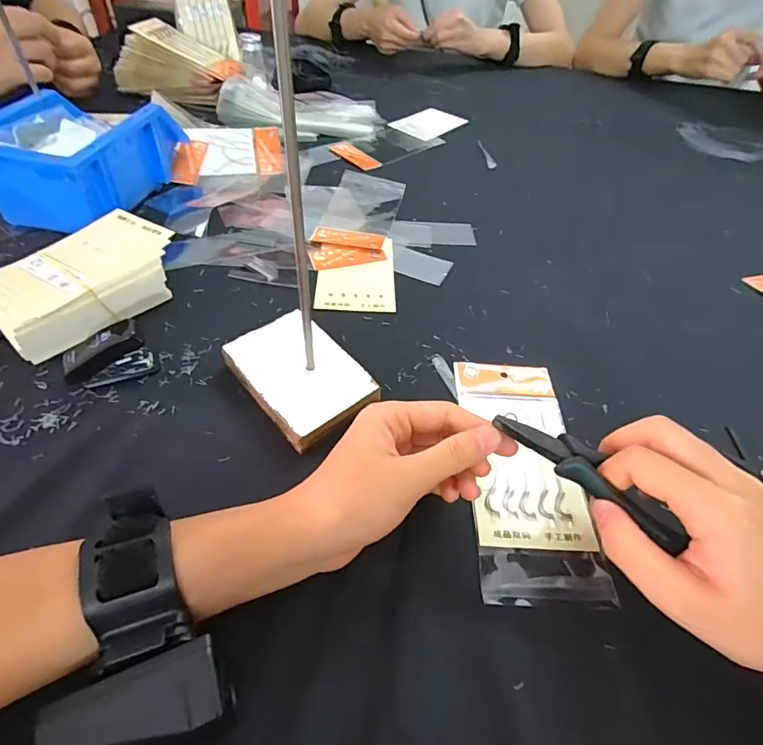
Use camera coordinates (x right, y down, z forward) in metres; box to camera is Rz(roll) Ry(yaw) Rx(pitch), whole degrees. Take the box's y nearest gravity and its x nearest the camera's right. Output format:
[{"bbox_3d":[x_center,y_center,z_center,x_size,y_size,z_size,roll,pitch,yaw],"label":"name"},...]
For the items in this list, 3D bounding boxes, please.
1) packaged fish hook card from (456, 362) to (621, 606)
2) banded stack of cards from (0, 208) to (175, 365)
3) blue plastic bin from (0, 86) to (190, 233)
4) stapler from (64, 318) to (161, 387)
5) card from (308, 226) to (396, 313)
[{"bbox_3d":[0.092,0.058,0.306,0.072,0.004,0.172,3,48,-2],"label":"packaged fish hook card"},{"bbox_3d":[-0.231,-0.070,0.368,0.080,0.043,0.134,31,53,22],"label":"banded stack of cards"},{"bbox_3d":[-0.297,-0.215,0.464,0.123,0.075,0.165,9,48,4],"label":"blue plastic bin"},{"bbox_3d":[-0.189,-0.011,0.323,0.054,0.037,0.018,-16,51,-18],"label":"stapler"},{"bbox_3d":[-0.027,-0.098,0.437,0.077,0.005,0.118,1,48,-3],"label":"card"}]

